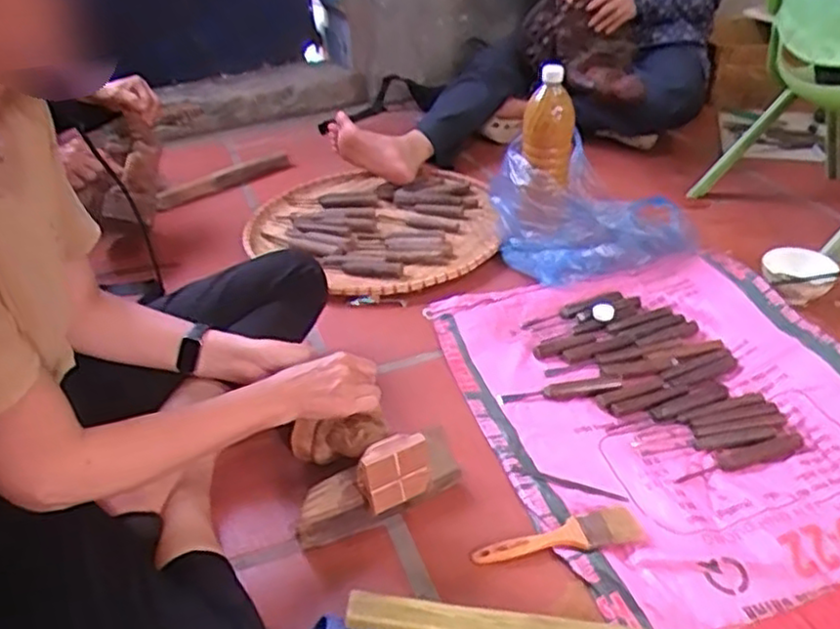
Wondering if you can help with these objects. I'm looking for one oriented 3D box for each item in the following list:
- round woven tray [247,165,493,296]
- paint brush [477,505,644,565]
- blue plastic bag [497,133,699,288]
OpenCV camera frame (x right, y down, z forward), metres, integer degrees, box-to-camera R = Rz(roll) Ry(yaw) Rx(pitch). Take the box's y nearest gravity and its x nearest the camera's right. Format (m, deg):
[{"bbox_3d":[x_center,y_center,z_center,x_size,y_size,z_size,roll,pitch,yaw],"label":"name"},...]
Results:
[{"bbox_3d":[-0.085,-0.170,1.359,0.449,0.060,0.455,-3,35,2],"label":"round woven tray"},{"bbox_3d":[0.151,0.243,0.773,0.183,0.013,0.048,-10,35,-9],"label":"paint brush"},{"bbox_3d":[0.299,-0.180,1.225,0.326,0.167,0.223,-7,35,-5],"label":"blue plastic bag"}]

